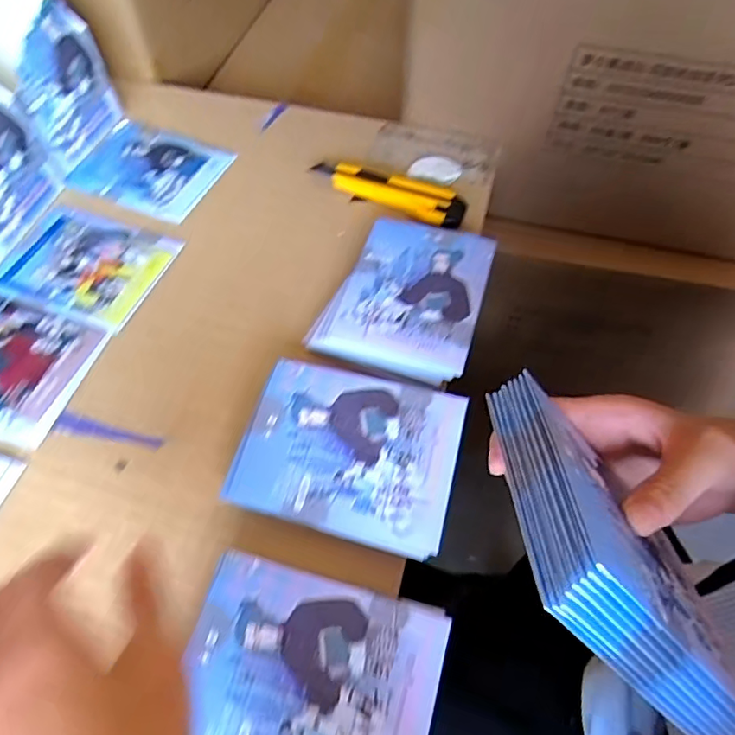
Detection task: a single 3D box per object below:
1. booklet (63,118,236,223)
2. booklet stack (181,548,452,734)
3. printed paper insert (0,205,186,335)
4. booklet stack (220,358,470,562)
[{"bbox_3d":[-0.226,-0.207,0.560,0.151,0.007,0.112,21,65,13],"label":"booklet"},{"bbox_3d":[-0.034,0.182,0.313,0.142,0.034,0.111,14,60,8],"label":"booklet stack"},{"bbox_3d":[-0.260,-0.095,0.495,0.149,0.007,0.111,18,60,10],"label":"printed paper insert"},{"bbox_3d":[-0.012,0.061,0.383,0.144,0.036,0.112,14,59,8],"label":"booklet stack"}]

